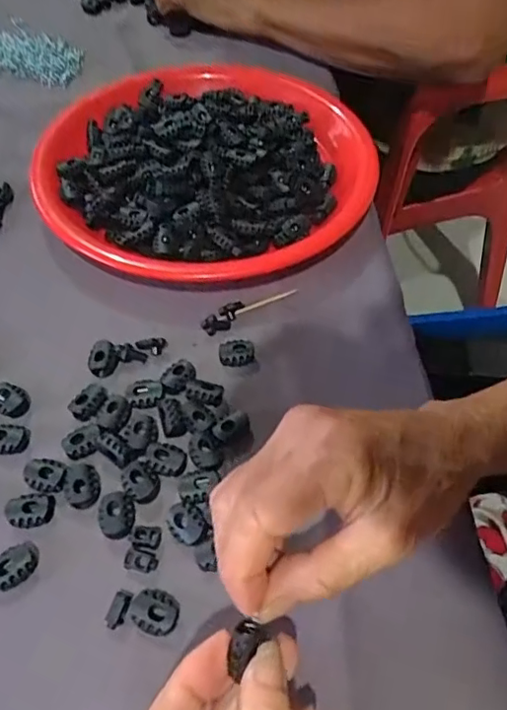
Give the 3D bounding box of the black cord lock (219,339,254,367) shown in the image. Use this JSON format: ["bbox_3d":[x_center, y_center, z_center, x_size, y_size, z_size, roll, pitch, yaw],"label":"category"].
[{"bbox_3d":[-0.011,-0.001,0.352,0.021,0.007,0.017,-2,55,-4],"label":"black cord lock"}]

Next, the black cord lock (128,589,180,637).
[{"bbox_3d":[-0.046,0.119,0.263,0.022,0.005,0.020,28,58,16],"label":"black cord lock"}]

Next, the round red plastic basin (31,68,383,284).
[{"bbox_3d":[-0.035,-0.150,0.444,0.251,0.035,0.255,1,55,-2],"label":"round red plastic basin"}]

